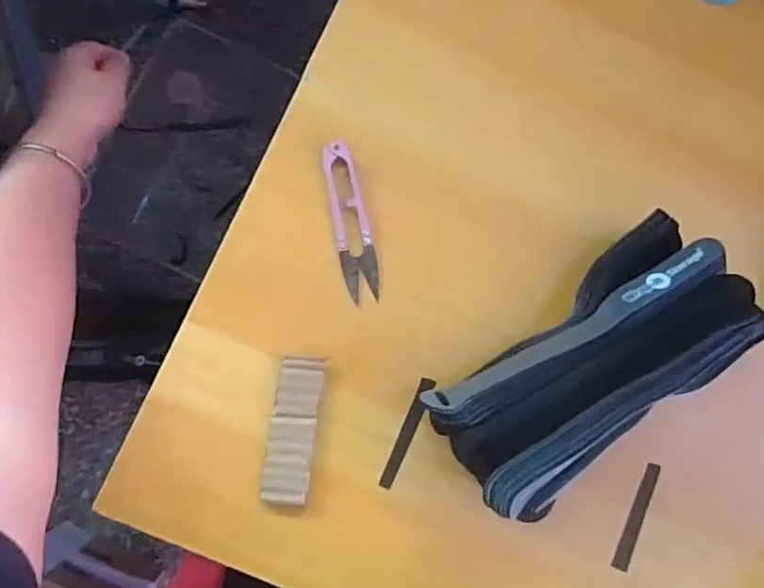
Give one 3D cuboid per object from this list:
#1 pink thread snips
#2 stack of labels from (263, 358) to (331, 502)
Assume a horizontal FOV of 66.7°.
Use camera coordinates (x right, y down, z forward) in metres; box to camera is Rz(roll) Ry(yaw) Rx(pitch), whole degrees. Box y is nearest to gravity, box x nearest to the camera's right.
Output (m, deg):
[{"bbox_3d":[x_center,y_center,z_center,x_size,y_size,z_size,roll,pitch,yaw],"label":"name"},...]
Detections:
[{"bbox_3d":[-0.020,-0.047,0.374,0.023,0.006,0.103,-11,86,-8],"label":"pink thread snips"},{"bbox_3d":[-0.054,0.083,0.356,0.028,0.004,0.087,8,84,-6],"label":"stack of labels"}]

